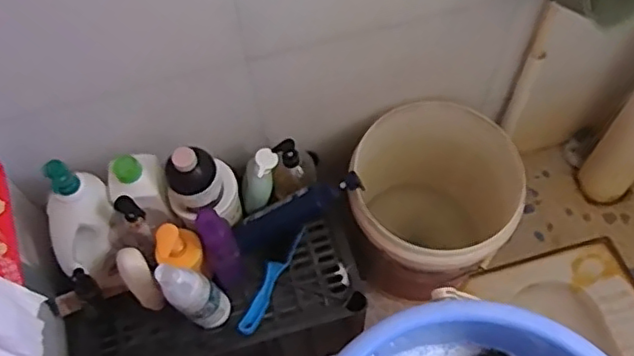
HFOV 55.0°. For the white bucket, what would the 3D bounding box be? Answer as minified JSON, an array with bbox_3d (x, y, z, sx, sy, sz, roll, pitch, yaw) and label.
[{"bbox_3d":[0.226,0.066,1.228,0.310,0.349,0.320,-1,62,2],"label":"white bucket"}]

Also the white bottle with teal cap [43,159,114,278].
[{"bbox_3d":[-0.371,0.063,0.959,0.076,0.224,0.078,3,34,4],"label":"white bottle with teal cap"}]

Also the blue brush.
[{"bbox_3d":[-0.083,0.182,1.102,0.035,0.024,0.215,22,65,14],"label":"blue brush"}]

